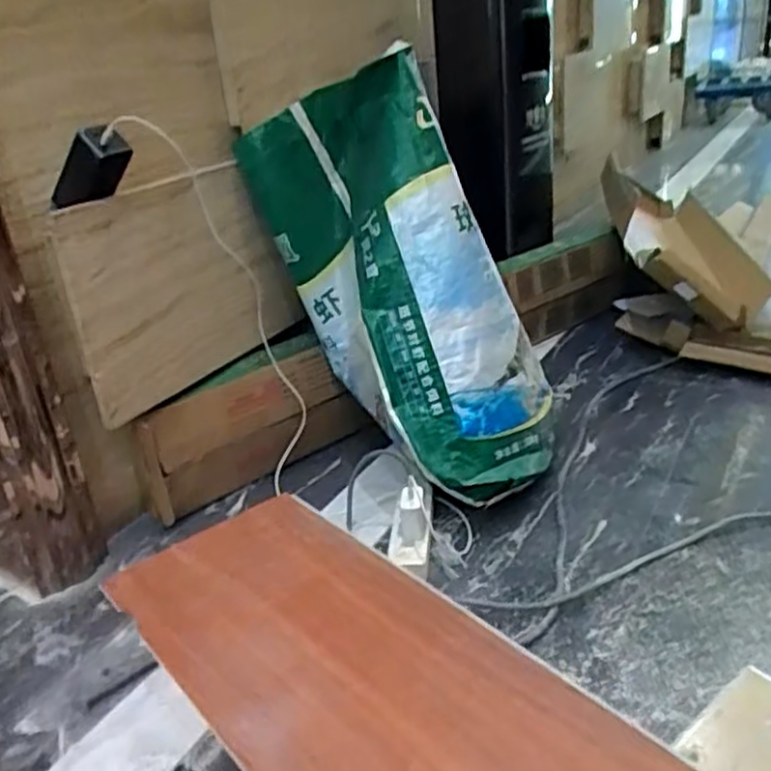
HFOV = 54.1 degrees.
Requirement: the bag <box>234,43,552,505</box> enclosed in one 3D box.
[{"bbox_3d":[0.027,-0.129,1.164,0.252,0.644,0.333,-26,-1,-40],"label":"bag"}]

